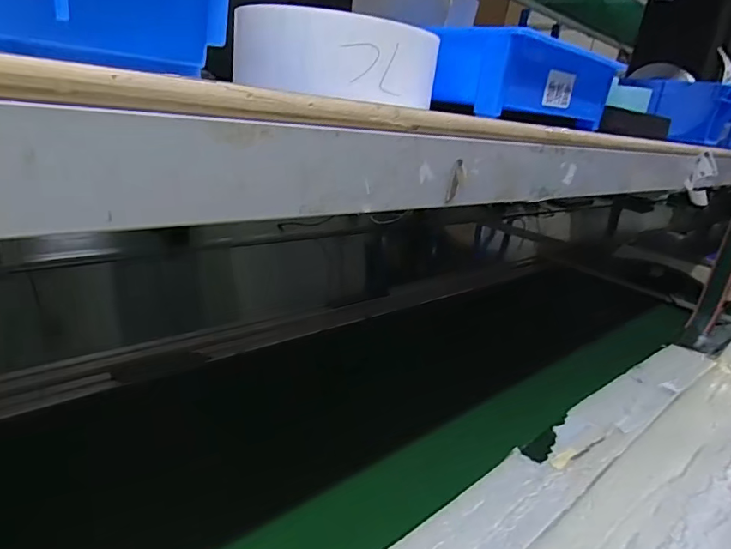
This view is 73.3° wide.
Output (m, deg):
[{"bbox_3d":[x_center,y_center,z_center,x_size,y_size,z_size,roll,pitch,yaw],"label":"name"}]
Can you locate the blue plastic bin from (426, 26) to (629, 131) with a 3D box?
[{"bbox_3d":[0.158,-0.181,0.467,0.091,0.062,0.211,25,26,38],"label":"blue plastic bin"}]

